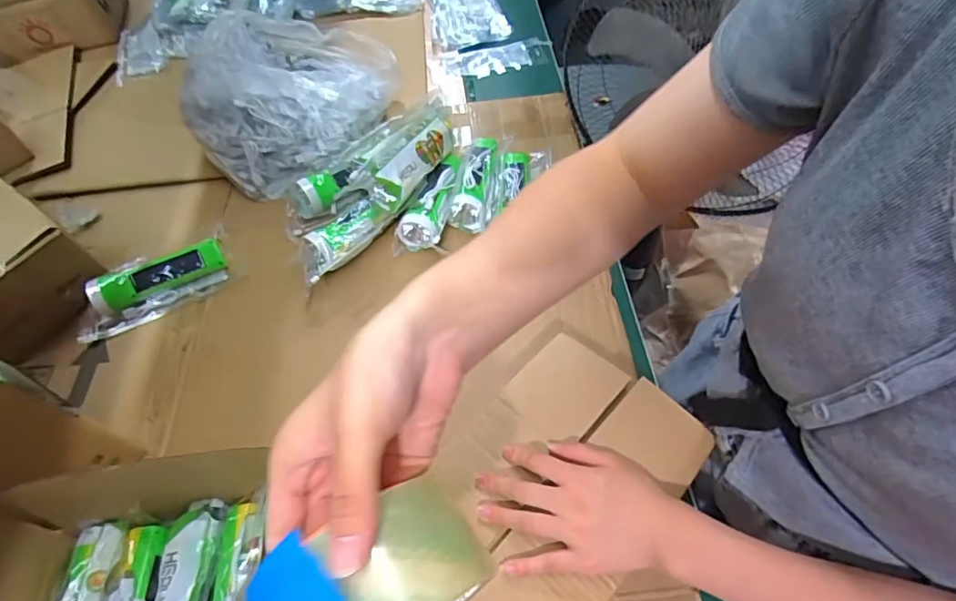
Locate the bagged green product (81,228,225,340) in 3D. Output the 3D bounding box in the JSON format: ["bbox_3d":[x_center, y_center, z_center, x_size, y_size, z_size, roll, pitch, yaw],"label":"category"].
[{"bbox_3d":[-0.446,-0.024,0.725,0.205,0.054,0.078,-27,58,-13],"label":"bagged green product"}]

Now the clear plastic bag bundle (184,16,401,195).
[{"bbox_3d":[-0.290,-0.332,0.841,0.325,0.125,0.284,-16,57,-6],"label":"clear plastic bag bundle"}]

